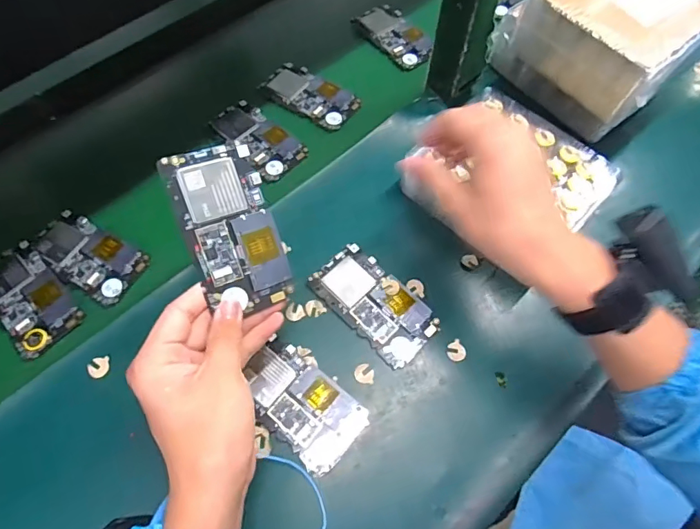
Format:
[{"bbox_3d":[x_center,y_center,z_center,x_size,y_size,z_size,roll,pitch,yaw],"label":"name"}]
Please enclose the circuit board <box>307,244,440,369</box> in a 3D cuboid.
[{"bbox_3d":[0.024,0.038,0.460,0.066,0.008,0.124,-42,74,-15],"label":"circuit board"}]

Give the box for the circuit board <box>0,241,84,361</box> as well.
[{"bbox_3d":[-0.321,0.031,0.466,0.063,0.004,0.120,-36,67,-22],"label":"circuit board"}]

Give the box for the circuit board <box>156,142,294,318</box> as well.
[{"bbox_3d":[-0.088,-0.024,0.349,0.066,0.006,0.124,-21,100,-22],"label":"circuit board"}]

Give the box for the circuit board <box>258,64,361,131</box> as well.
[{"bbox_3d":[-0.050,-0.215,0.593,0.120,0.010,0.064,35,63,17],"label":"circuit board"}]

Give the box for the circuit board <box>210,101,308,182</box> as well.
[{"bbox_3d":[-0.113,-0.153,0.560,0.124,0.004,0.061,41,65,19],"label":"circuit board"}]

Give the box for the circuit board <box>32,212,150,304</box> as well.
[{"bbox_3d":[-0.276,-0.011,0.489,0.123,0.005,0.062,30,62,14],"label":"circuit board"}]

